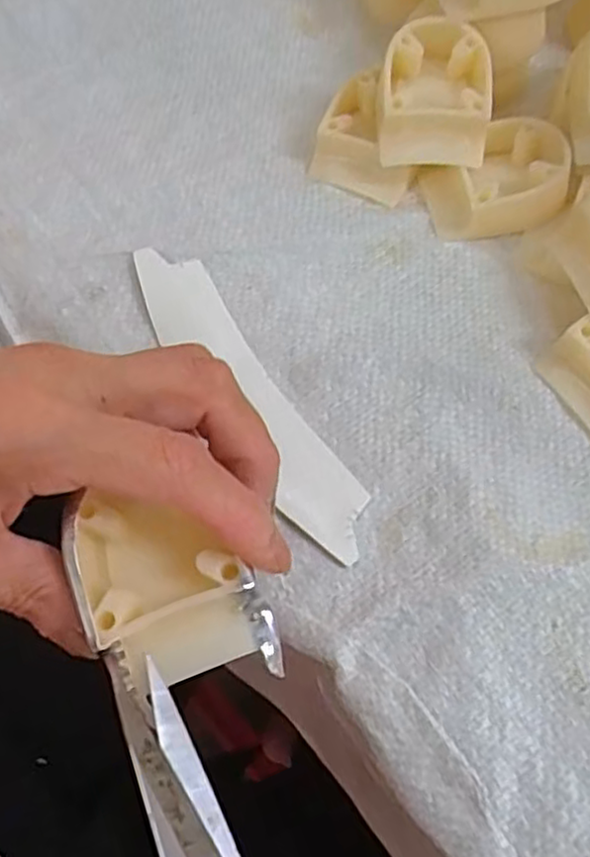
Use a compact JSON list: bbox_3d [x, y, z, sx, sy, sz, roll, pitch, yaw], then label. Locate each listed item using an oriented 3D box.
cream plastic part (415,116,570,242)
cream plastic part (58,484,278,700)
[{"bbox_3d":[0.089,-0.110,0.305,0.057,0.027,0.041,-14,69,-4],"label":"cream plastic part"},{"bbox_3d":[-0.034,0.043,0.186,0.043,0.019,0.055,-21,68,-9],"label":"cream plastic part"}]

